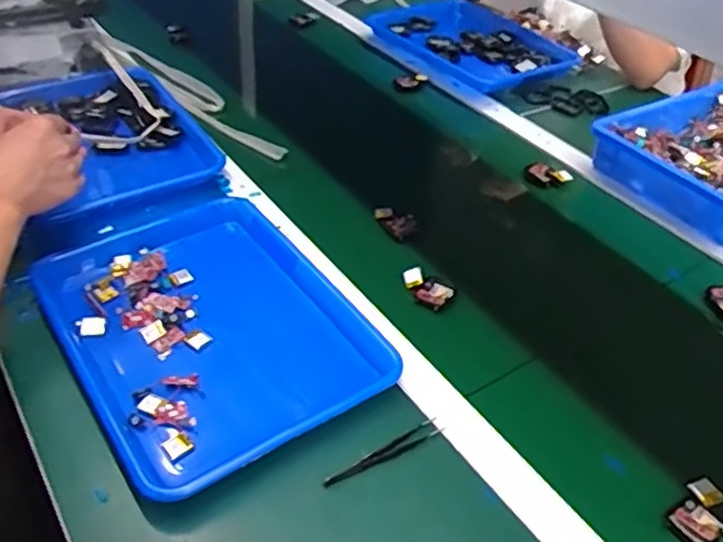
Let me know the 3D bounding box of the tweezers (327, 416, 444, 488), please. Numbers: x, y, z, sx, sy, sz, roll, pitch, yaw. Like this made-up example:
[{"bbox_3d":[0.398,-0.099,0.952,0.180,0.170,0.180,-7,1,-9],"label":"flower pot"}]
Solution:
[{"bbox_3d":[0.021,0.156,0.583,0.114,0.010,0.013,-22,46,-27],"label":"tweezers"}]

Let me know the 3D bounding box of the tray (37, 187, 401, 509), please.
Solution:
[{"bbox_3d":[-0.152,0.051,0.681,0.254,0.036,0.343,-23,47,-27],"label":"tray"}]

